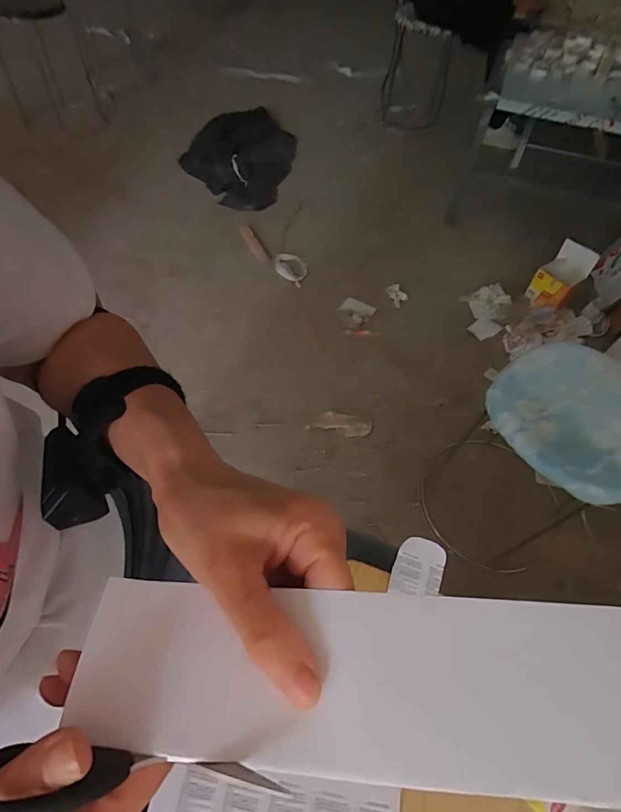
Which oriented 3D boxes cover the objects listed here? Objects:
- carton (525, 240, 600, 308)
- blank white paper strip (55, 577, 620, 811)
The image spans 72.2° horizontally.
[{"bbox_3d":[0.793,-0.412,1.359,0.123,0.168,0.125,-38,67,-25],"label":"carton"},{"bbox_3d":[0.017,0.102,0.159,0.213,0.010,0.059,0,56,7],"label":"blank white paper strip"}]

